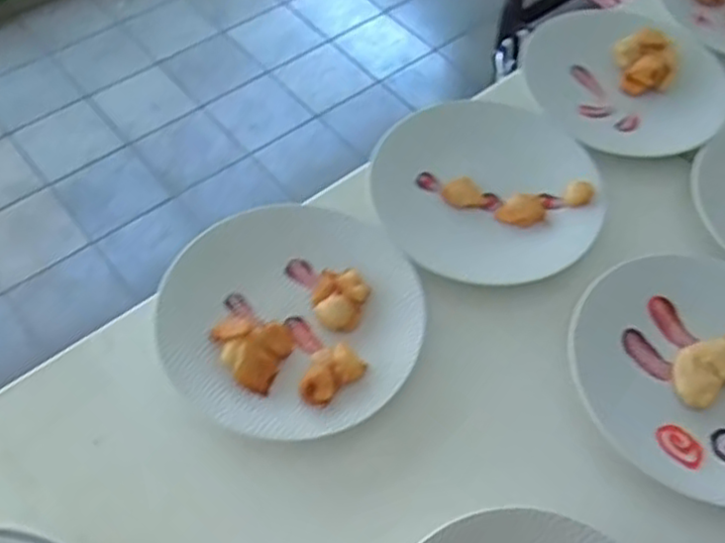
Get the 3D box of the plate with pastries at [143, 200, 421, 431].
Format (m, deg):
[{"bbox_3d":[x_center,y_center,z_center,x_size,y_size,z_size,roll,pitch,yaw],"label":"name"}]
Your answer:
[{"bbox_3d":[-0.056,0.031,0.537,0.199,0.027,0.186,31,62,15],"label":"plate with pastries"}]

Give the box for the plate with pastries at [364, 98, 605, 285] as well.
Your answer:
[{"bbox_3d":[0.104,-0.079,0.615,0.197,0.031,0.186,1,58,-2],"label":"plate with pastries"}]

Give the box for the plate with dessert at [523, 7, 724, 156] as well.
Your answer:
[{"bbox_3d":[0.264,-0.195,0.689,0.194,0.034,0.180,1,58,-2],"label":"plate with dessert"}]

